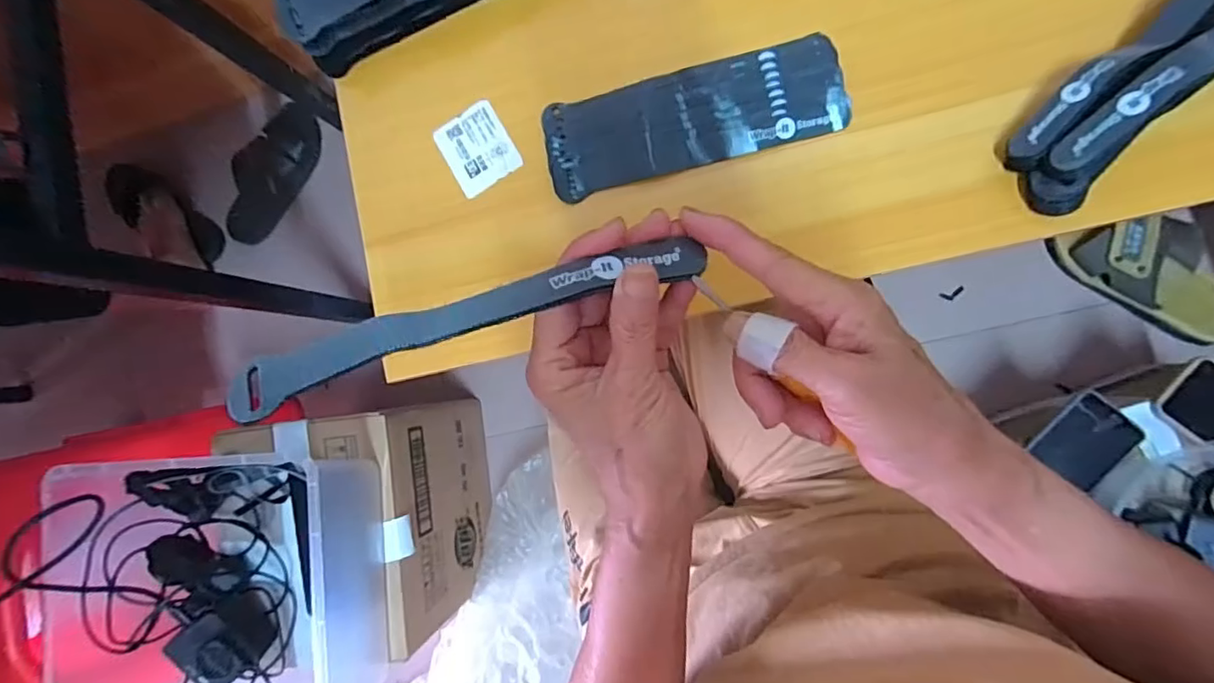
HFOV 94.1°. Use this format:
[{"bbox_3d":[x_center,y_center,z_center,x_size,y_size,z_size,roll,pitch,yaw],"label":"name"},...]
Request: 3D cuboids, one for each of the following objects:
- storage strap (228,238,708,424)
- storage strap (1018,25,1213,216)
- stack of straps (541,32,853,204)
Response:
[{"bbox_3d":[-0.052,-0.010,0.225,0.191,0.020,0.020,-18,85,-10],"label":"storage strap"},{"bbox_3d":[0.328,-0.149,0.319,0.187,0.049,0.040,-40,83,7],"label":"storage strap"},{"bbox_3d":[0.056,-0.153,0.383,0.198,0.010,0.067,-12,87,9],"label":"stack of straps"}]

